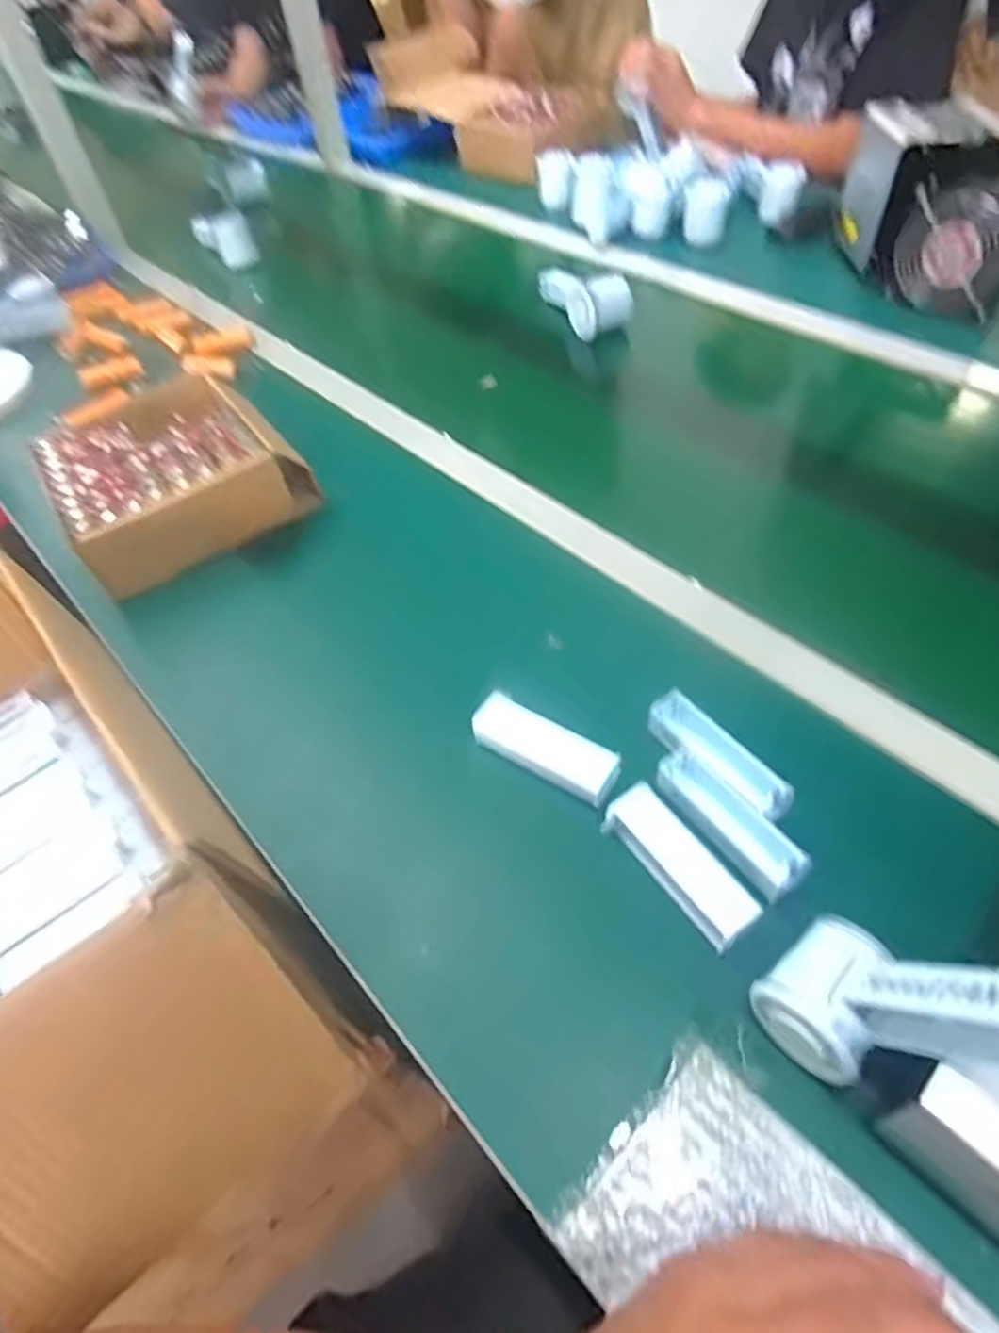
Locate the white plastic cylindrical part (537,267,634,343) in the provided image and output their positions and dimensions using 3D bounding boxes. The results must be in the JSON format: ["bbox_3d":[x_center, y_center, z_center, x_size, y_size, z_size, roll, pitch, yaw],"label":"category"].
[{"bbox_3d":[0.106,-0.455,0.904,0.088,0.065,0.141,-12,52,-3],"label":"white plastic cylindrical part"}]

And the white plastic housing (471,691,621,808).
[{"bbox_3d":[0.030,0.054,0.498,0.102,0.026,0.033,23,58,22],"label":"white plastic housing"}]

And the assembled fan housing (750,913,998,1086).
[{"bbox_3d":[0.186,0.155,0.329,0.059,0.145,0.064,44,63,-5],"label":"assembled fan housing"}]

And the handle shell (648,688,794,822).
[{"bbox_3d":[0.142,0.059,0.481,0.032,0.022,0.104,-32,56,-18],"label":"handle shell"}]

